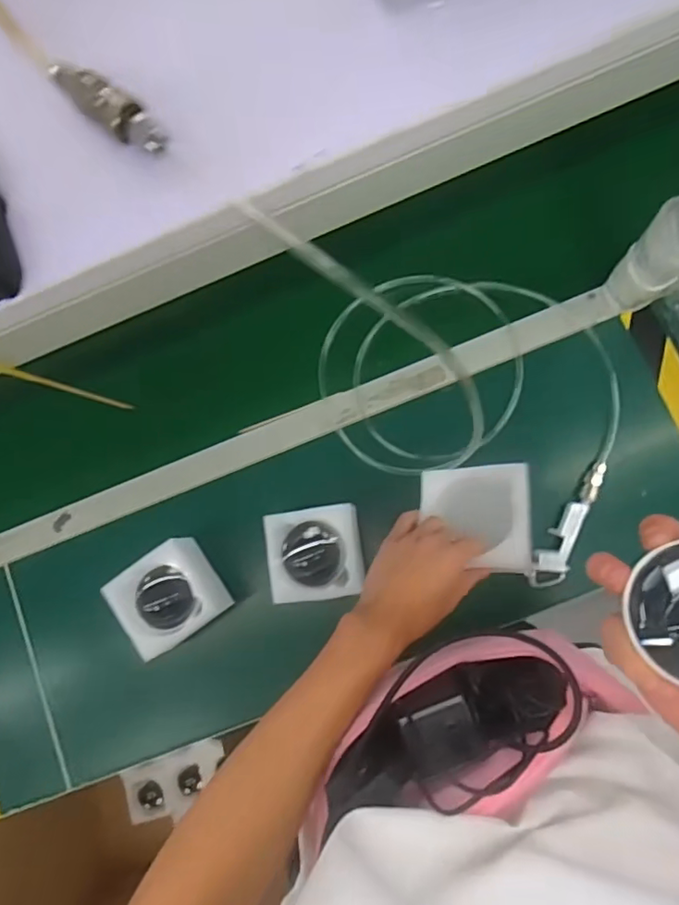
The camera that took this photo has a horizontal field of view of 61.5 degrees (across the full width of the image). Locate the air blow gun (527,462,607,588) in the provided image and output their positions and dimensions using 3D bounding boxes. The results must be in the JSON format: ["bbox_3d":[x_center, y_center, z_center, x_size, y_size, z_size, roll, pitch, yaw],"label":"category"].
[{"bbox_3d":[0.275,0.087,0.688,0.039,0.017,0.164,23,86,8],"label":"air blow gun"}]

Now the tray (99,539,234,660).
[{"bbox_3d":[-0.204,0.171,0.686,0.115,0.061,0.105,-36,81,1],"label":"tray"}]

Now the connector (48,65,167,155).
[{"bbox_3d":[-0.122,-0.183,0.302,0.069,0.016,0.020,40,89,9],"label":"connector"}]

